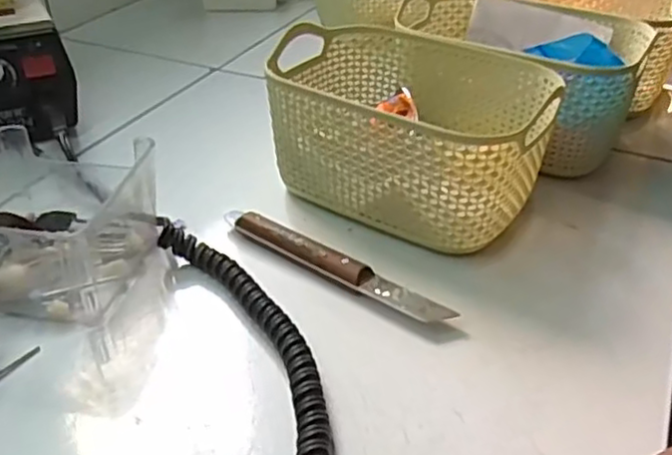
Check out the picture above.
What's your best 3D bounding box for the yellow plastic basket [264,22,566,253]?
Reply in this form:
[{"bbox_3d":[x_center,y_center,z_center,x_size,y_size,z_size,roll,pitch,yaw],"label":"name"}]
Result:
[{"bbox_3d":[0.043,-0.059,0.434,0.163,0.082,0.116,22,41,28],"label":"yellow plastic basket"}]

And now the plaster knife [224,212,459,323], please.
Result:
[{"bbox_3d":[-0.007,0.020,0.380,0.148,0.014,0.020,22,41,28],"label":"plaster knife"}]

